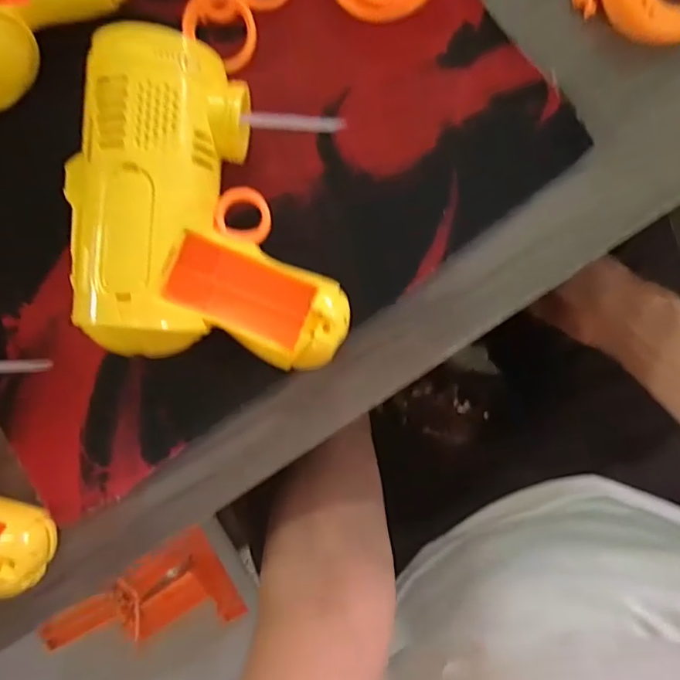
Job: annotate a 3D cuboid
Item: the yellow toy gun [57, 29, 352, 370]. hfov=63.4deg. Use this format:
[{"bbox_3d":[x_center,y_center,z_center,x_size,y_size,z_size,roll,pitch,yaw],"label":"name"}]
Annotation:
[{"bbox_3d":[-0.052,-0.059,0.242,0.106,0.055,0.132,3,92,6],"label":"yellow toy gun"}]

